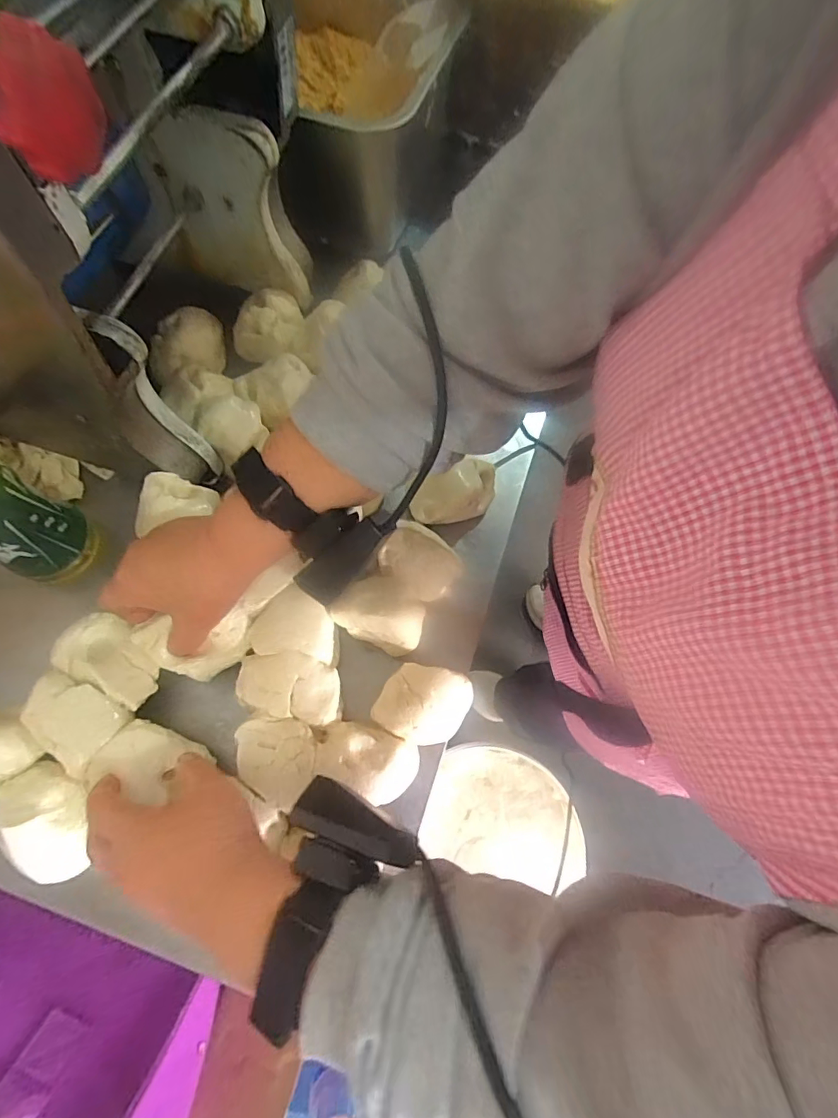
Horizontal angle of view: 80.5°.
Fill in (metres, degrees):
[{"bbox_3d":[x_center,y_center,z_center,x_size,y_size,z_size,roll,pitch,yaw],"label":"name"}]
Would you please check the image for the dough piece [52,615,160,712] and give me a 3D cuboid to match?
[{"bbox_3d":[-0.234,0.075,0.377,0.076,0.025,0.046,28,71,8],"label":"dough piece"}]

